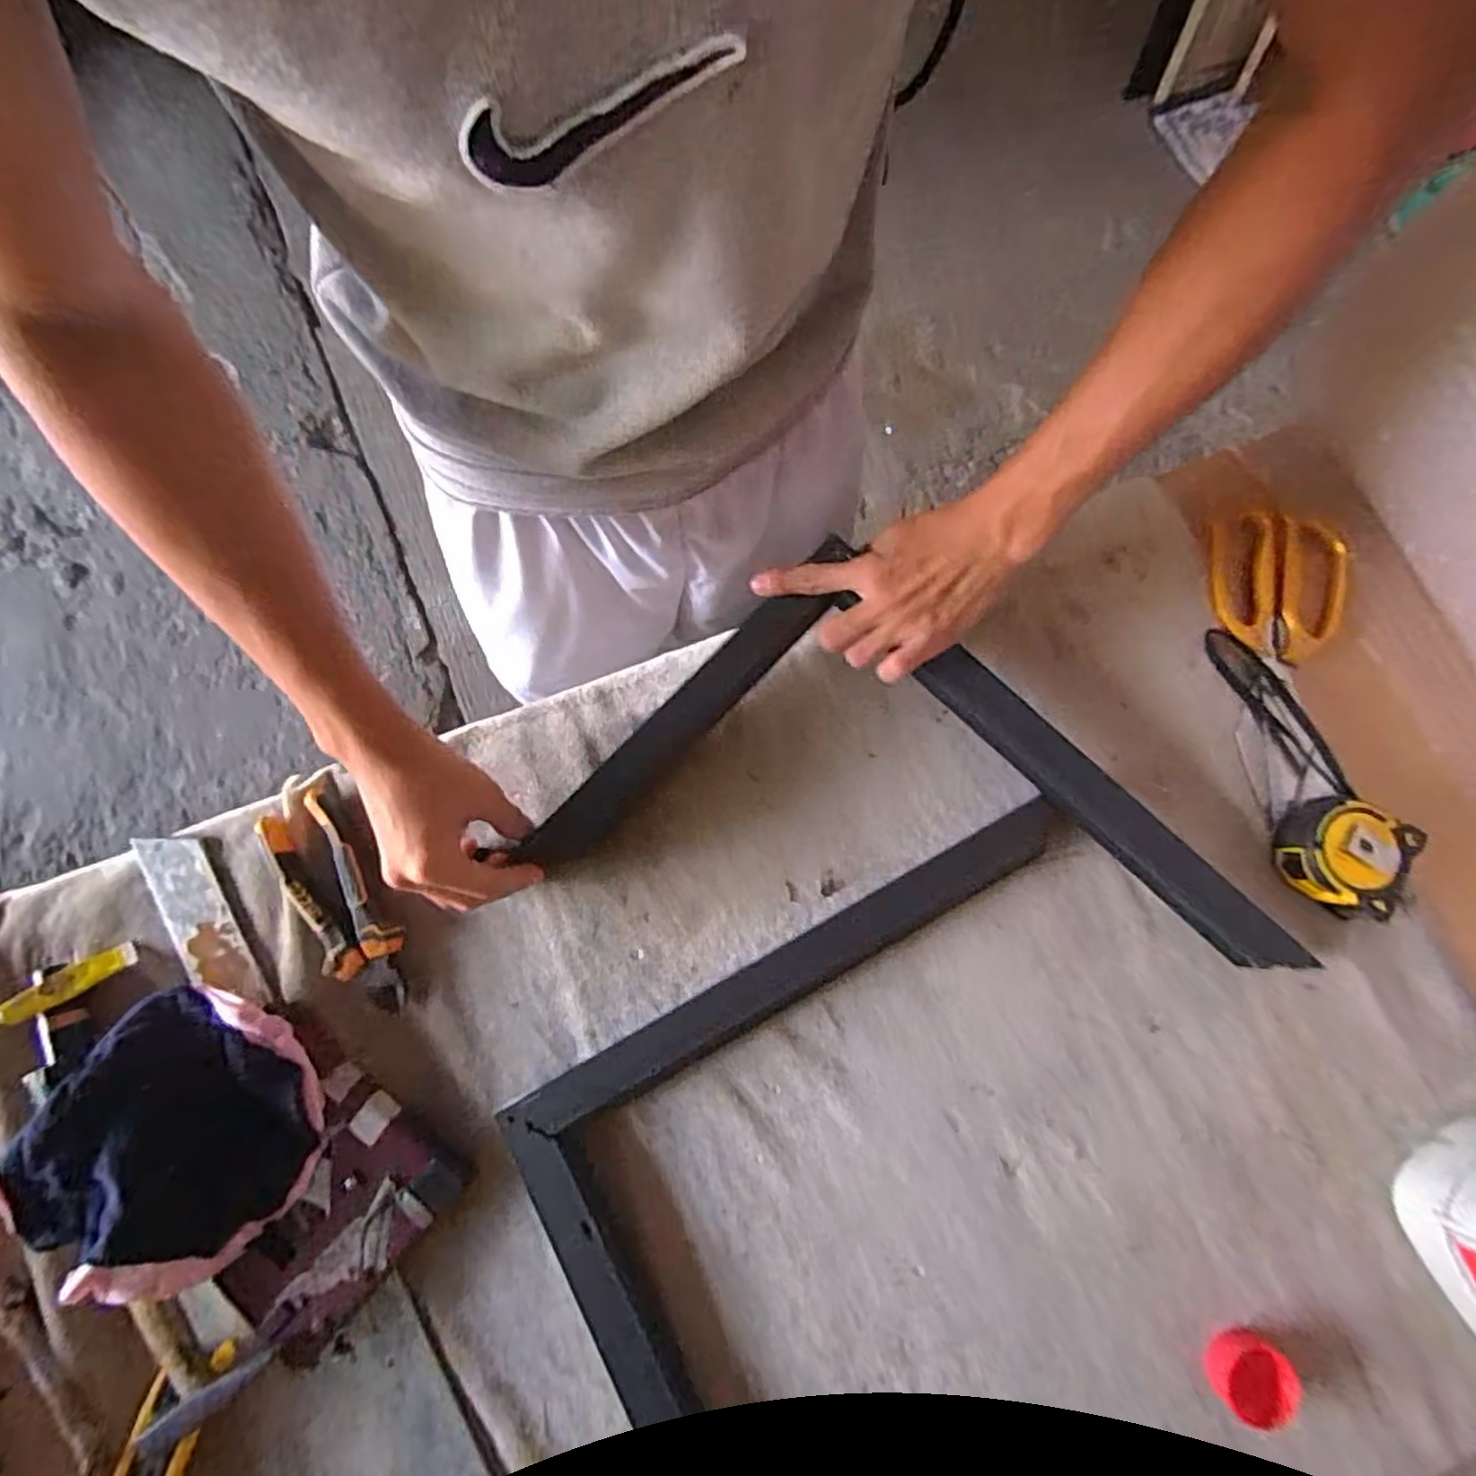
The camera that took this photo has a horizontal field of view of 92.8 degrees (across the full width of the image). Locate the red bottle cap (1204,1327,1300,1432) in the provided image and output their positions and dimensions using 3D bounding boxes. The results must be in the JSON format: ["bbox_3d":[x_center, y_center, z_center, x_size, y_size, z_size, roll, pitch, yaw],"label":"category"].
[{"bbox_3d":[0.291,0.363,0.400,0.039,0.020,0.042,0,77,0],"label":"red bottle cap"}]

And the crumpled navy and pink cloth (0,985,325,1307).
[{"bbox_3d":[-0.319,0.226,0.403,0.138,0.061,0.137,39,80,8],"label":"crumpled navy and pink cloth"}]

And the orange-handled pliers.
[{"bbox_3d":[-0.257,0.108,0.454,0.047,0.017,0.150,-35,80,-8],"label":"orange-handled pliers"}]

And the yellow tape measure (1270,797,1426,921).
[{"bbox_3d":[0.392,0.076,0.456,0.062,0.036,0.070,41,80,8],"label":"yellow tape measure"}]

